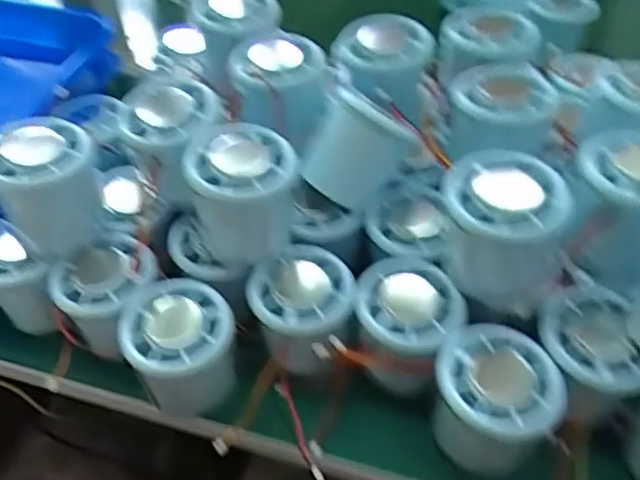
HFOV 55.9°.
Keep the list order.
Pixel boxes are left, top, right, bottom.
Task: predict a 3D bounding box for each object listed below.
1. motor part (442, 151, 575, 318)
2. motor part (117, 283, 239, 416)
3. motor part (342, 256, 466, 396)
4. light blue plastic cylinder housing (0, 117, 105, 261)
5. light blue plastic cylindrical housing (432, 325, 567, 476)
[{"bbox_3d":[0.091,-0.004,0.306,0.059,0.066,0.052,12,49,13],"label":"motor part"},{"bbox_3d":[-0.075,0.061,0.336,0.058,0.058,0.055,-9,48,-6],"label":"motor part"},{"bbox_3d":[0.047,0.050,0.335,0.055,0.052,0.061,7,48,8],"label":"motor part"},{"bbox_3d":[-0.153,-0.031,0.340,0.055,0.063,0.058,12,49,13],"label":"light blue plastic cylinder housing"},{"bbox_3d":[0.085,0.081,0.308,0.061,0.053,0.056,8,48,9],"label":"light blue plastic cylindrical housing"}]

